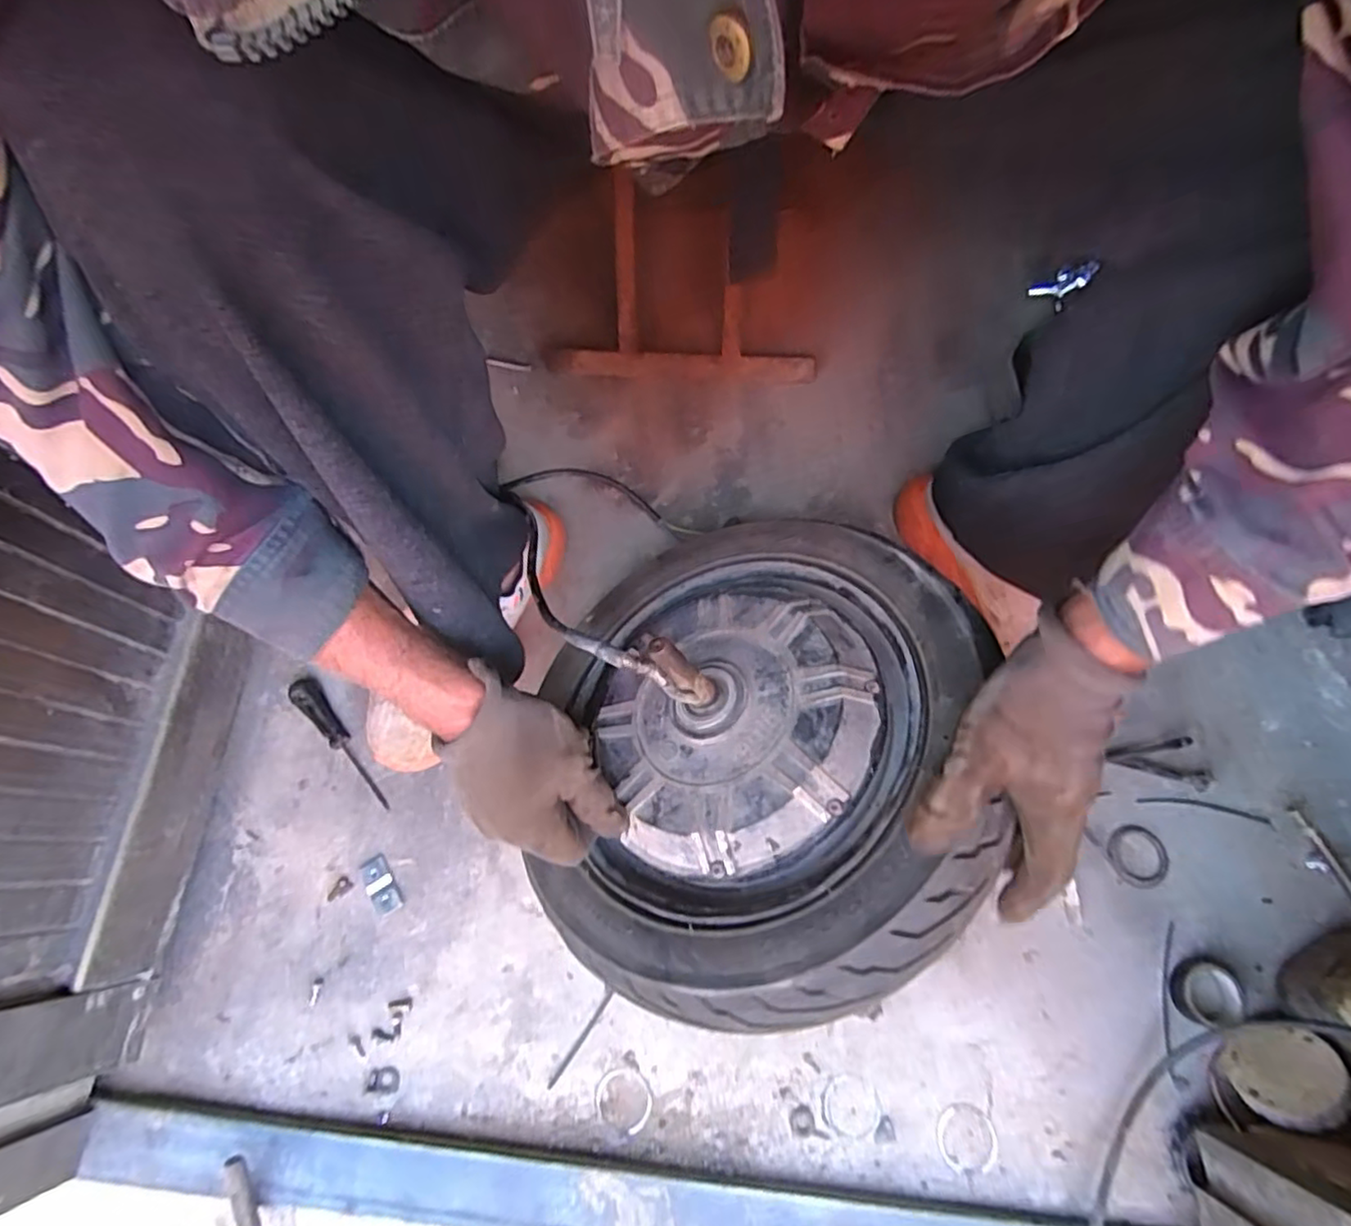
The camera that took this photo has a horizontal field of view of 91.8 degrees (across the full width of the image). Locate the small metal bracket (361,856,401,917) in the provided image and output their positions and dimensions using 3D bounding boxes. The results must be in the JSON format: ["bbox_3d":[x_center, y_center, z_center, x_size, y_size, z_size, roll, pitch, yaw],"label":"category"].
[{"bbox_3d":[-0.256,0.237,0.566,0.024,0.010,0.049,-34,71,-9],"label":"small metal bracket"}]

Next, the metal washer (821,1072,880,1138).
[{"bbox_3d":[0.133,0.376,0.500,0.041,0.004,0.039,-9,69,0],"label":"metal washer"}]

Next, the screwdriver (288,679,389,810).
[{"bbox_3d":[-0.311,0.121,0.608,0.024,0.024,0.145,-40,73,-11],"label":"screwdriver"}]

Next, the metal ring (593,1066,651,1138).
[{"bbox_3d":[-0.039,0.376,0.507,0.044,0.004,0.037,24,73,11],"label":"metal ring"}]

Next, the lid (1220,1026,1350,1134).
[{"bbox_3d":[0.432,0.327,0.462,0.065,0.013,0.060,-31,23,15],"label":"lid"}]

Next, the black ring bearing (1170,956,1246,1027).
[{"bbox_3d":[0.411,0.293,0.506,0.046,0.014,0.047,-1,70,3],"label":"black ring bearing"}]

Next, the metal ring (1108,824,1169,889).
[{"bbox_3d":[0.390,0.205,0.552,0.048,0.006,0.050,-1,70,3],"label":"metal ring"}]

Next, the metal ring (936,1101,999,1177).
[{"bbox_3d":[0.216,0.390,0.486,0.044,0.004,0.044,-1,70,3],"label":"metal ring"}]

